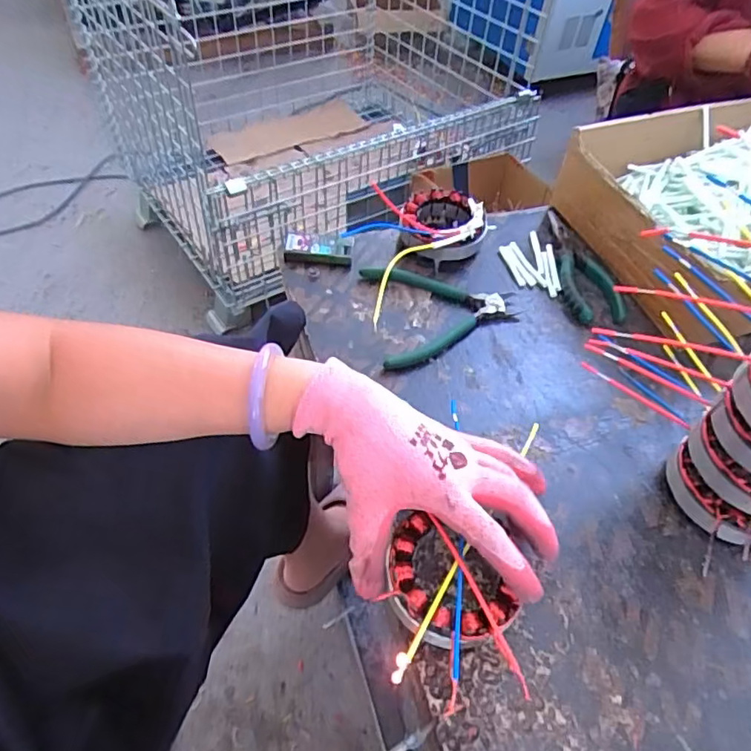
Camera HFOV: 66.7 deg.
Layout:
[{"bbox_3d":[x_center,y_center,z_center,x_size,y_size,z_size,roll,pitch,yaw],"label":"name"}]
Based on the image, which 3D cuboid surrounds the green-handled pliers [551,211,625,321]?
[{"bbox_3d":[0.204,-0.114,0.581,0.054,0.014,0.155,-2,51,-7],"label":"green-handled pliers"}]

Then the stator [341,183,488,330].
[{"bbox_3d":[0.036,-0.117,0.553,0.119,0.052,0.207,16,51,8],"label":"stator"}]

